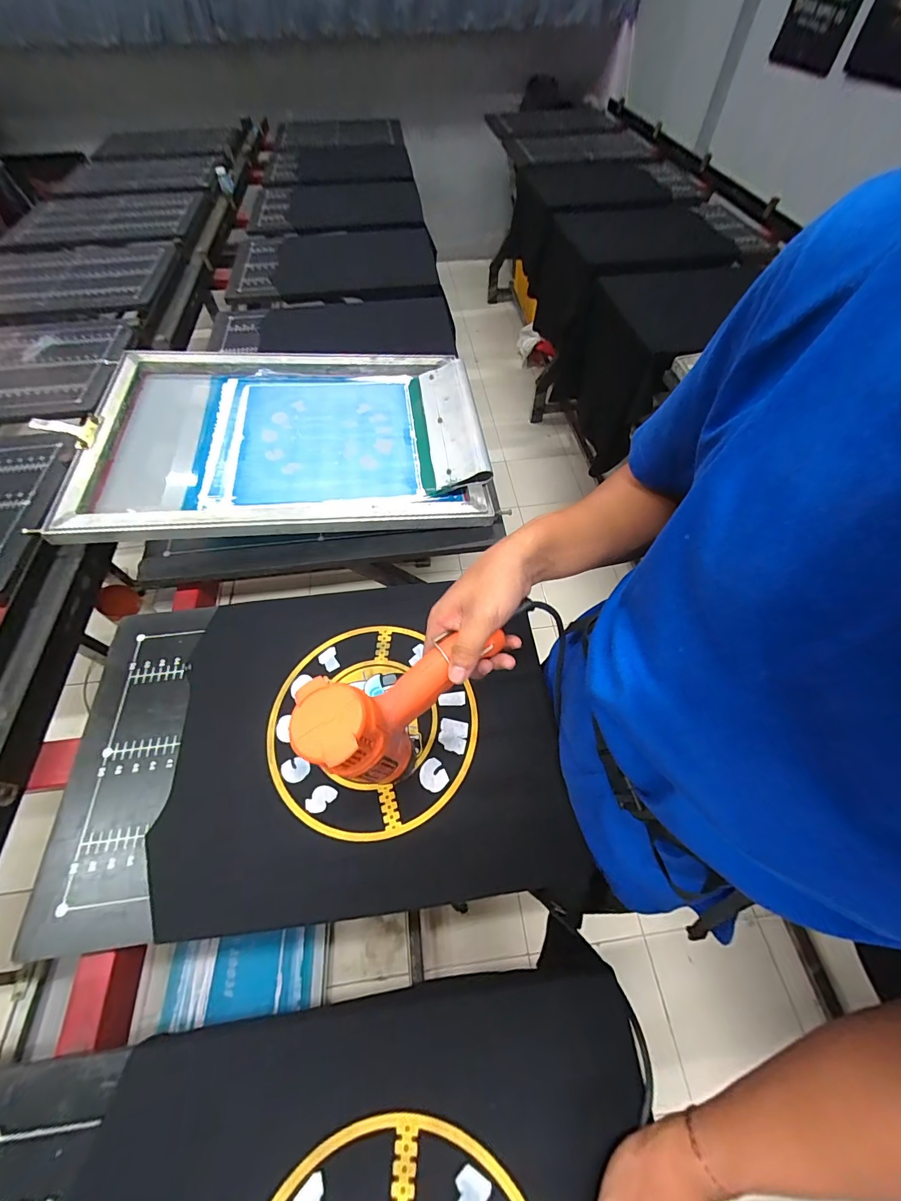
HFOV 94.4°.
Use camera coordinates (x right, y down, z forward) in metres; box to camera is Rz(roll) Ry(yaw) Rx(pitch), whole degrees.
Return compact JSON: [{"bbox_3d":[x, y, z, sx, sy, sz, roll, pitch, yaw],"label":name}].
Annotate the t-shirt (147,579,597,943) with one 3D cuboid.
[{"bbox_3d":[-0.107,0.168,0.547,0.468,0.055,0.400,-7,58,-3],"label":"t-shirt"}]

